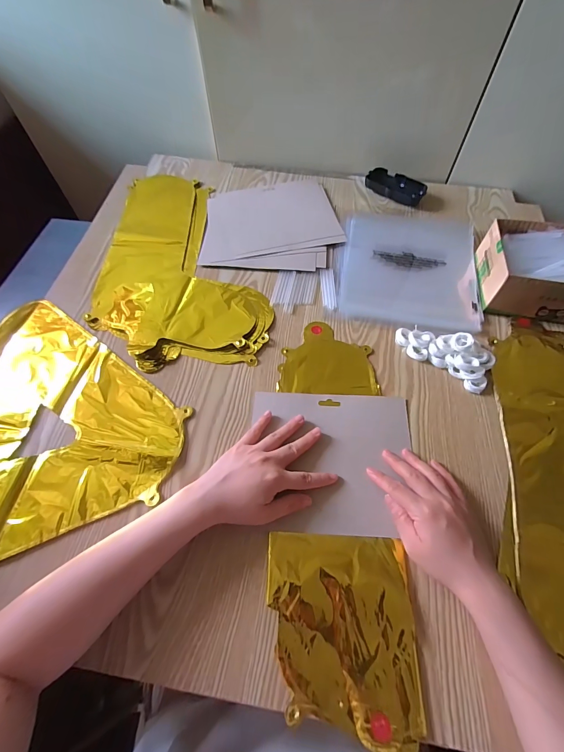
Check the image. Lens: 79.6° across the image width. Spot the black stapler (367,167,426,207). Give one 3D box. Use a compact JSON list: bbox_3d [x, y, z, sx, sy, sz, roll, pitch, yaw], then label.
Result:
[{"bbox_3d":[0.209,-0.350,0.625,0.105,0.024,0.056,26,64,14],"label":"black stapler"}]

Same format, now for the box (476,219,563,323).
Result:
[{"bbox_3d":[0.386,-0.149,0.480,0.181,0.071,0.127,9,61,5],"label":"box"}]

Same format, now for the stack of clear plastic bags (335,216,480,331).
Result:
[{"bbox_3d":[0.202,-0.180,0.541,0.203,0.010,0.237,10,61,6],"label":"stack of clear plastic bags"}]

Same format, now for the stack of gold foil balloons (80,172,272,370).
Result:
[{"bbox_3d":[-0.157,-0.197,0.551,0.257,0.012,0.412,-3,61,-1],"label":"stack of gold foil balloons"}]

